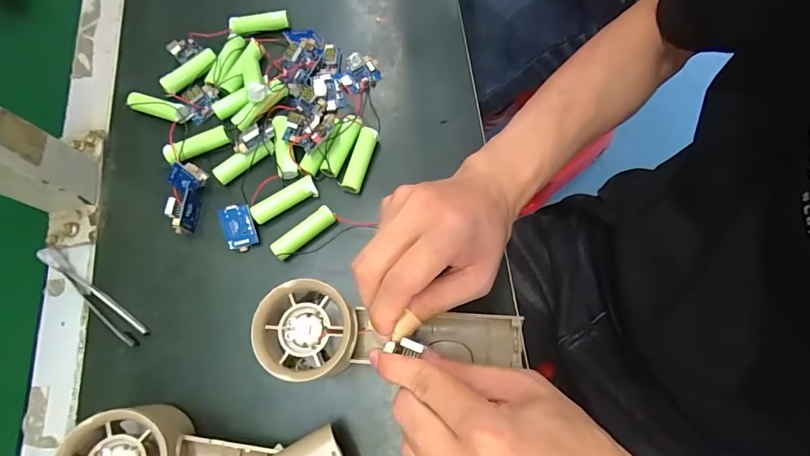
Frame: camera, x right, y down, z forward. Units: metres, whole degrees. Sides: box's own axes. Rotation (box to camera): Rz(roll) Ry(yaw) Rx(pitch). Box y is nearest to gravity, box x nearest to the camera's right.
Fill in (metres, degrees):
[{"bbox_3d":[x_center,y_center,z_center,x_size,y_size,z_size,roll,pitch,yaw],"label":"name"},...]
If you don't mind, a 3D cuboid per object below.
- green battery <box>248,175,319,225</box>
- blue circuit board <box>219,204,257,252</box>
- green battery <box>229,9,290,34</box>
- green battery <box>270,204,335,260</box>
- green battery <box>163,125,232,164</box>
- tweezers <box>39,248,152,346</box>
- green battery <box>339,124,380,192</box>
[{"bbox_3d":[-0.089,-0.020,0.321,0.049,0.013,0.015,-27,72,-7],"label":"green battery"},{"bbox_3d":[-0.120,0.000,0.313,0.022,0.005,0.033,-15,97,-3],"label":"blue circuit board"},{"bbox_3d":[-0.125,-0.176,0.368,0.051,0.012,0.014,-9,71,-1],"label":"green battery"},{"bbox_3d":[-0.073,0.005,0.314,0.049,0.014,0.015,-39,74,-10],"label":"green battery"},{"bbox_3d":[-0.161,-0.064,0.338,0.050,0.015,0.014,-23,71,-5],"label":"green battery"},{"bbox_3d":[-0.224,0.048,0.309,0.102,0.011,0.017,34,76,13],"label":"tweezers"},{"bbox_3d":[-0.034,-0.050,0.329,0.015,0.017,0.050,18,73,9],"label":"green battery"}]

